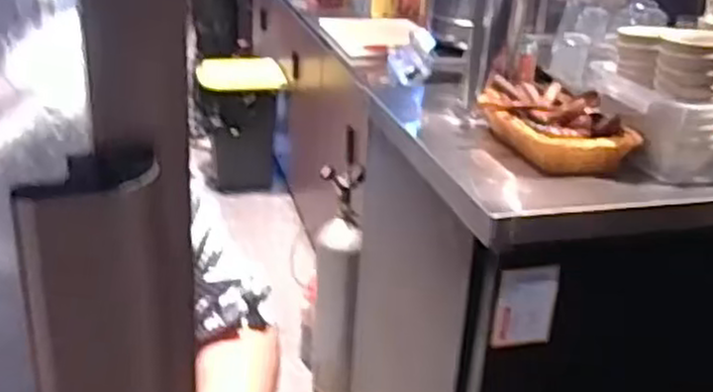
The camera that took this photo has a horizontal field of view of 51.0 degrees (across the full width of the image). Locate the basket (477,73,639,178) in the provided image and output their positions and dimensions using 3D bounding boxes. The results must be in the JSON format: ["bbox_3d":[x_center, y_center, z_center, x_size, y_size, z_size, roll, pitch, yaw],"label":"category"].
[{"bbox_3d":[0.354,-0.131,1.345,0.213,0.094,0.264,0,25,-8],"label":"basket"}]

